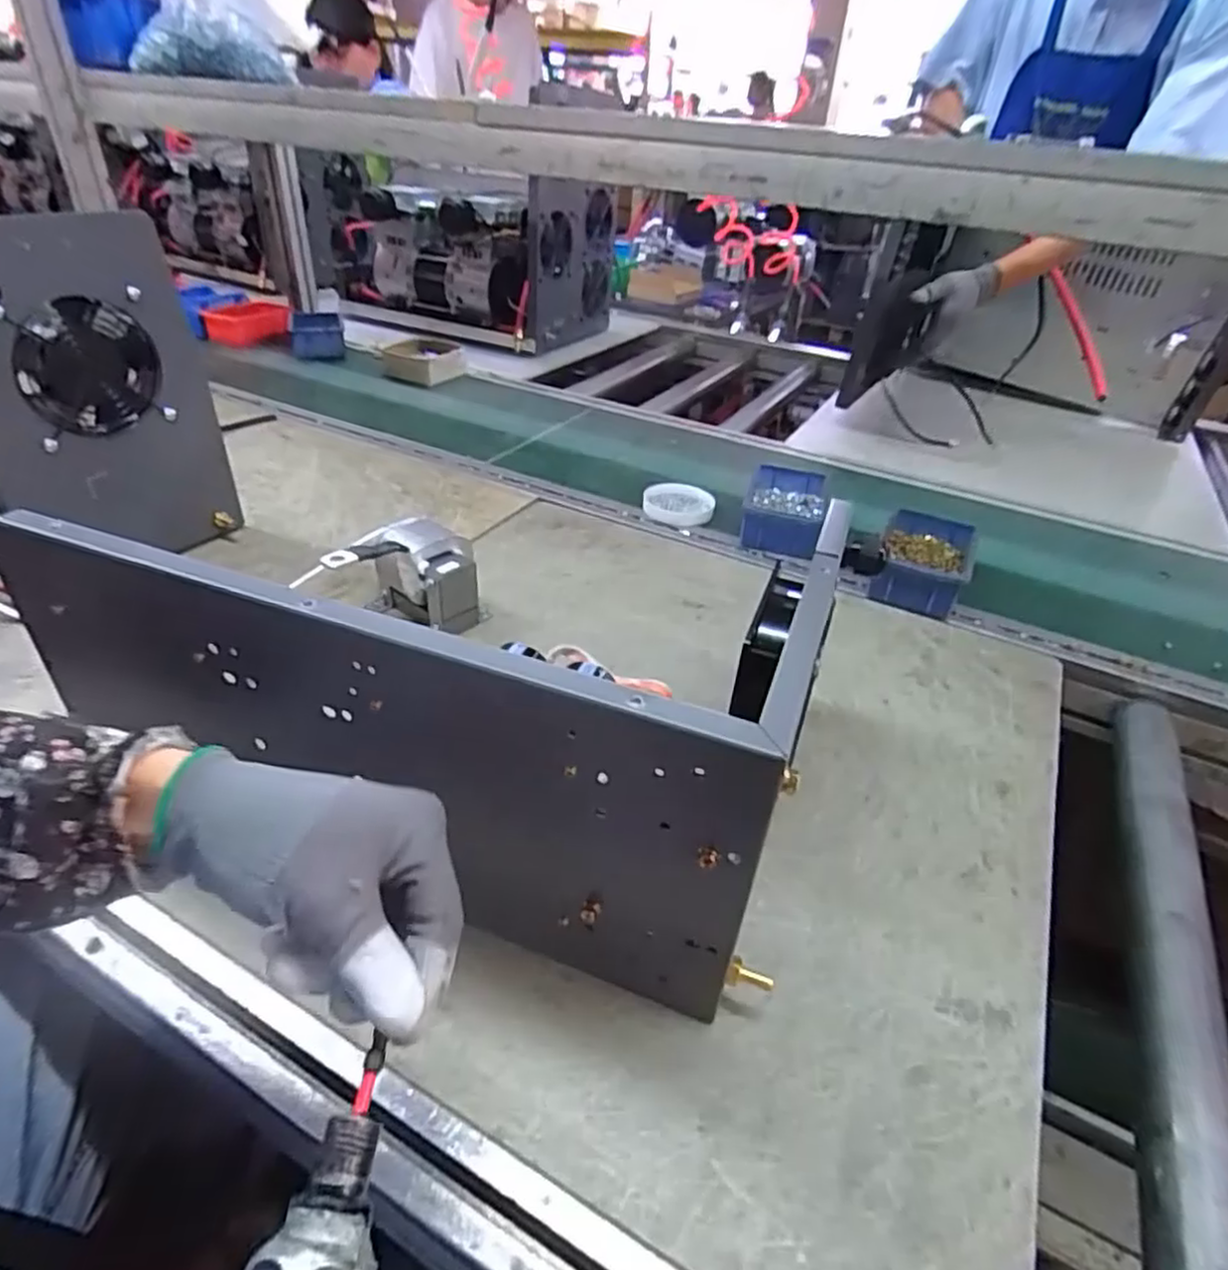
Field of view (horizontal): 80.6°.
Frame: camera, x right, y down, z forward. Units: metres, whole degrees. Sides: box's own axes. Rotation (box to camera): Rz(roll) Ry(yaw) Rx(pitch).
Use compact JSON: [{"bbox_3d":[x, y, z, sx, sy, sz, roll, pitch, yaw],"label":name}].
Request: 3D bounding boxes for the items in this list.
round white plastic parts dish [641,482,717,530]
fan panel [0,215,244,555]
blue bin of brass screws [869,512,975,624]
[{"bbox_3d":[0.080,-0.161,0.908,0.087,0.021,0.085,3,36,-2],"label":"round white plastic parts dish"},{"bbox_3d":[-0.446,-0.201,0.631,0.049,0.276,0.183,20,35,32],"label":"fan panel"},{"bbox_3d":[0.335,-0.077,0.787,0.095,0.052,0.157,18,38,17],"label":"blue bin of brass screws"}]

